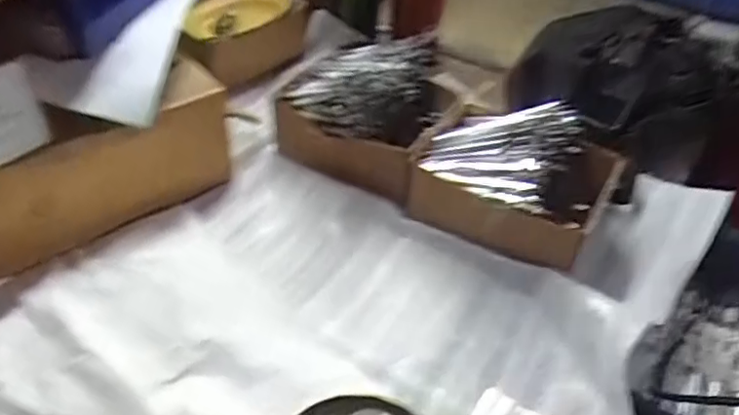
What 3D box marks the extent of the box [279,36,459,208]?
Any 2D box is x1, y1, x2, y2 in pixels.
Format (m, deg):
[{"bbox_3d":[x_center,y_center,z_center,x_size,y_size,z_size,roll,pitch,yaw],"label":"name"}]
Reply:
[{"bbox_3d":[-0.002,-0.102,0.584,0.150,0.117,0.140,23,46,19],"label":"box"}]

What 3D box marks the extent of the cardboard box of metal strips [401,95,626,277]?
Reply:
[{"bbox_3d":[0.129,-0.028,0.532,0.167,0.098,0.131,22,45,18],"label":"cardboard box of metal strips"}]

